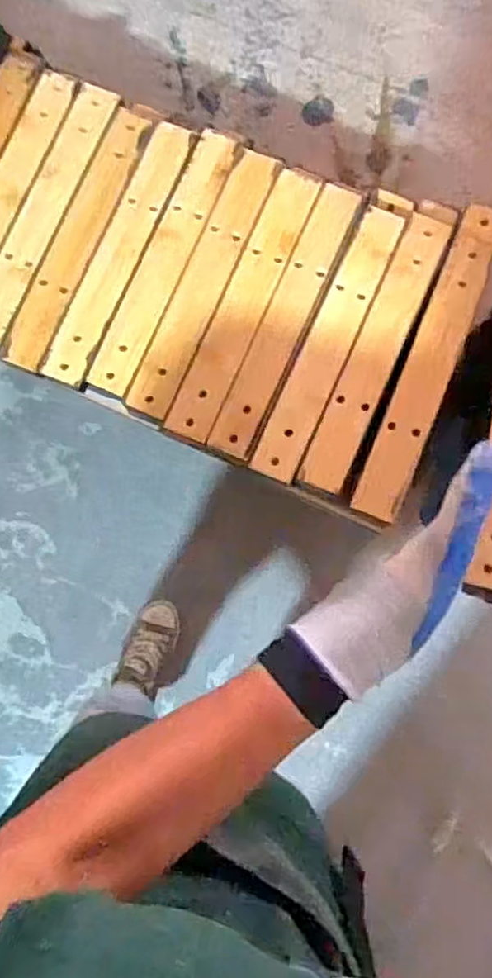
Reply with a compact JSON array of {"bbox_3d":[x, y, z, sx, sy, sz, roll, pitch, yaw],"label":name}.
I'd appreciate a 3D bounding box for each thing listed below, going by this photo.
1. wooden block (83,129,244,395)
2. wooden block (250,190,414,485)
[{"bbox_3d":[-0.052,-0.144,0.408,0.028,0.007,0.178,23,86,5],"label":"wooden block"},{"bbox_3d":[0.056,-0.098,0.395,0.028,0.016,0.196,23,86,5],"label":"wooden block"}]

